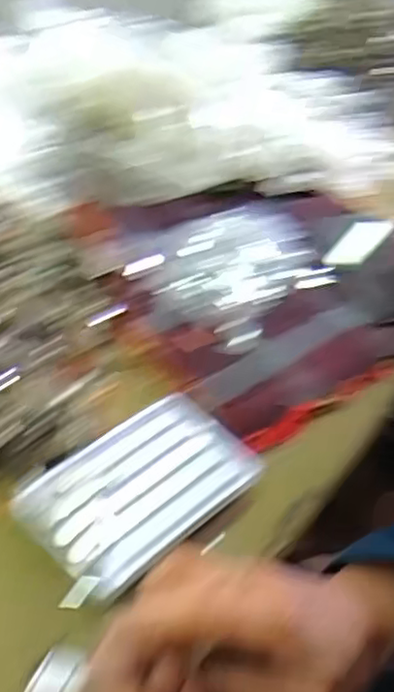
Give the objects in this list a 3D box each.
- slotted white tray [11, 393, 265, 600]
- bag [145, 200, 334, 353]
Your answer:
[{"bbox_3d":[-0.038,0.090,0.453,0.151,0.010,0.096,-32,53,-33],"label":"slotted white tray"},{"bbox_3d":[0.045,-0.081,0.647,0.135,0.029,0.200,31,48,27],"label":"bag"}]

